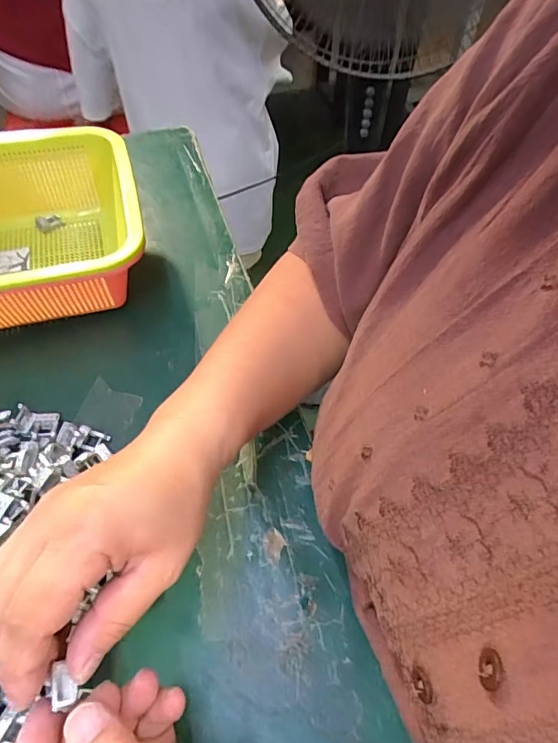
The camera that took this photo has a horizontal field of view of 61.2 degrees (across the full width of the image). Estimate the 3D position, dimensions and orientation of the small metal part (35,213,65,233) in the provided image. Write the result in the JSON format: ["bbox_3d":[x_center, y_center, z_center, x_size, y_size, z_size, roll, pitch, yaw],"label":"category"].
[{"bbox_3d":[-0.224,-0.144,0.459,0.023,0.012,0.013,-30,61,-20],"label":"small metal part"}]

